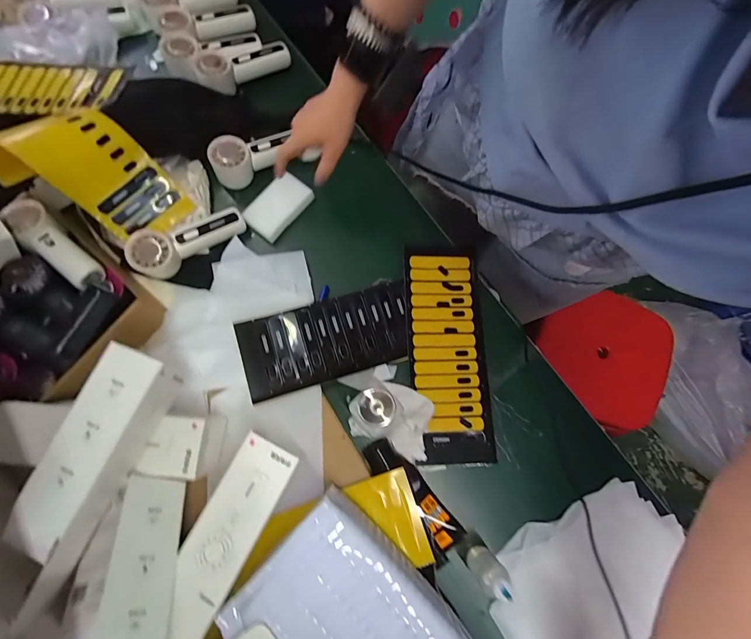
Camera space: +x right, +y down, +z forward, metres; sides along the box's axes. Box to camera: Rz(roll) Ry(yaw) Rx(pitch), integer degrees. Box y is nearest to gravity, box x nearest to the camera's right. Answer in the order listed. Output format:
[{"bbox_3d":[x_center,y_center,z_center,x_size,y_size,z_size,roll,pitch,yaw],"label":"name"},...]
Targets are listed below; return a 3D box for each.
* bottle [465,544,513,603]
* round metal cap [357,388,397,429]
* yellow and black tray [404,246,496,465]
[{"bbox_3d":[0.131,0.290,0.419,0.032,0.105,0.026,-39,81,-9],"label":"bottle"},{"bbox_3d":[0.001,0.093,0.388,0.040,0.012,0.038,0,77,-1],"label":"round metal cap"},{"bbox_3d":[0.099,0.042,0.527,0.102,0.011,0.307,-2,77,-2],"label":"yellow and black tray"}]

